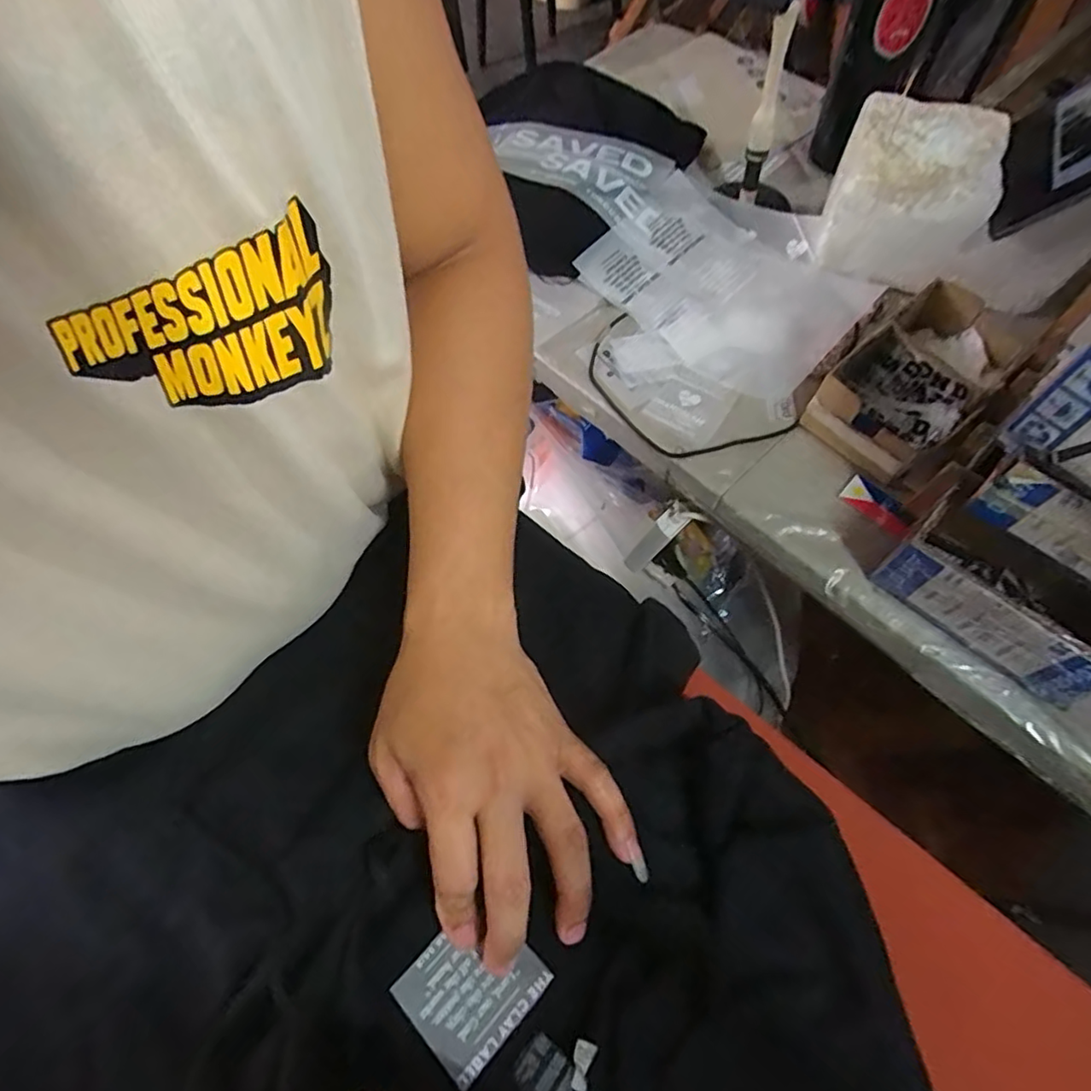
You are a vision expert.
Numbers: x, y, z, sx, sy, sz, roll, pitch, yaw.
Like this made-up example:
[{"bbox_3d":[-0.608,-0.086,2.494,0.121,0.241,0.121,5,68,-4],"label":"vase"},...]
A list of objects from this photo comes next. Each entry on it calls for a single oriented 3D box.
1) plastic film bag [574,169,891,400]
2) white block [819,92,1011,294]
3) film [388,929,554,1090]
[{"bbox_3d":[0.186,-0.277,0.642,0.182,0.032,0.265,-41,69,-15],"label":"plastic film bag"},{"bbox_3d":[0.364,-0.361,0.619,0.143,0.109,0.148,20,67,12],"label":"white block"},{"bbox_3d":[-0.034,0.201,0.276,0.051,0.005,0.055,39,72,19],"label":"film"}]

